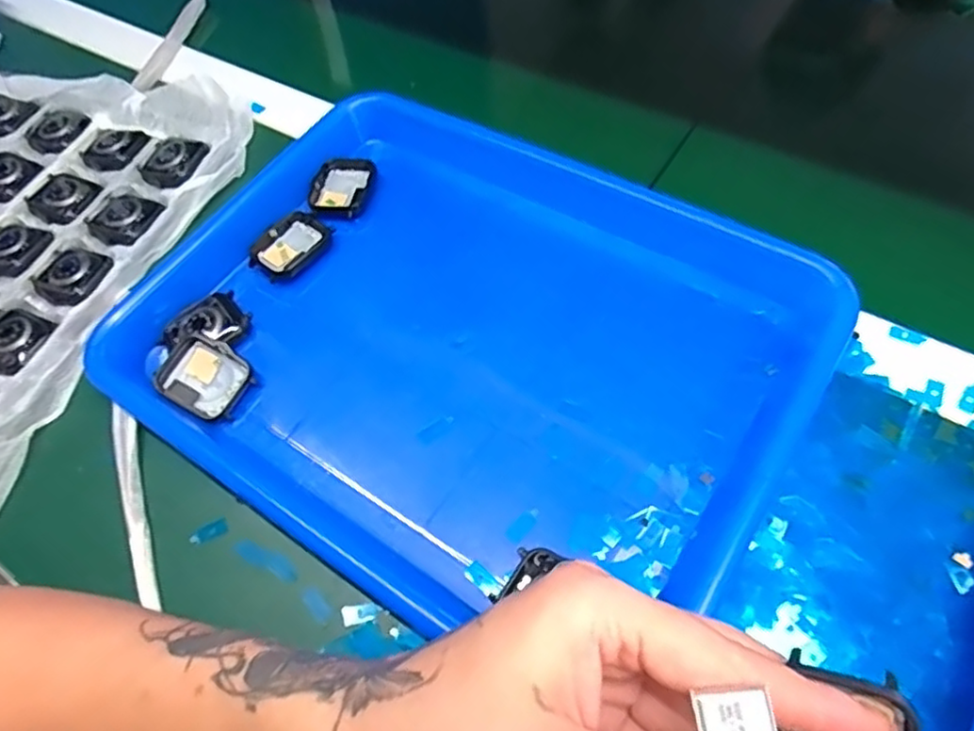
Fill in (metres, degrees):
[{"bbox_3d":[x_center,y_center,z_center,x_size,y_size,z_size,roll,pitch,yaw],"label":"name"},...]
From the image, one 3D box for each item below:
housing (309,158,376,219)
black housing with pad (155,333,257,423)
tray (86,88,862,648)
[{"bbox_3d":[-0.091,-0.115,0.407,0.035,0.008,0.049,10,61,13],"label":"housing"},{"bbox_3d":[-0.150,0.007,0.339,0.045,0.008,0.038,31,76,6],"label":"black housing with pad"},{"bbox_3d":[-0.015,-0.021,0.331,0.331,0.029,0.258,28,67,21],"label":"tray"}]

